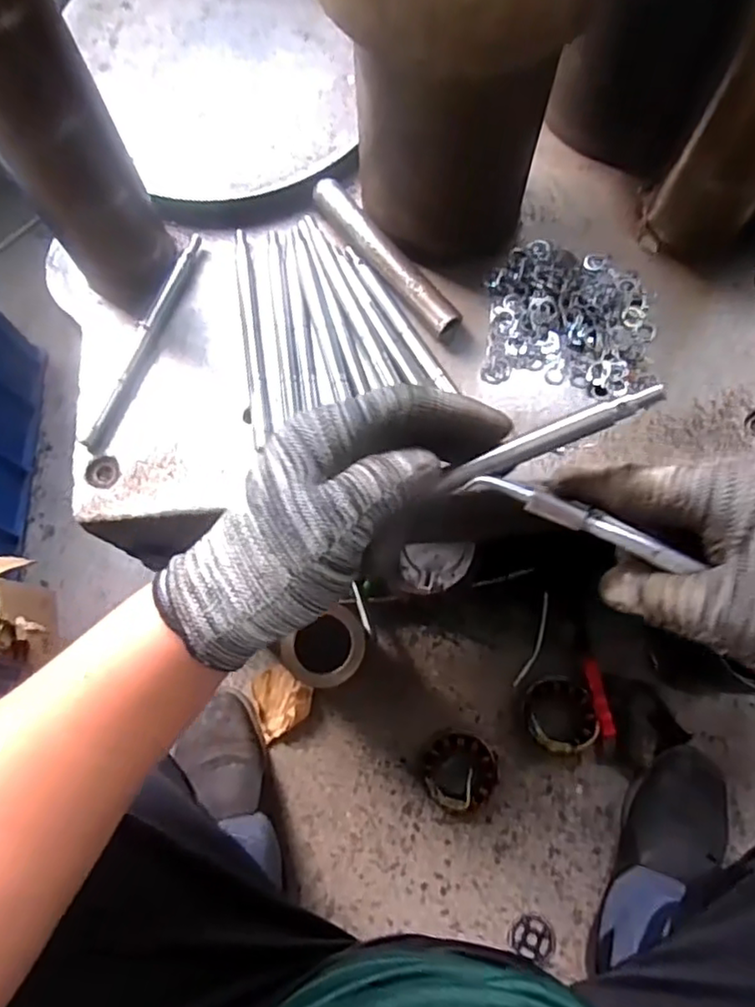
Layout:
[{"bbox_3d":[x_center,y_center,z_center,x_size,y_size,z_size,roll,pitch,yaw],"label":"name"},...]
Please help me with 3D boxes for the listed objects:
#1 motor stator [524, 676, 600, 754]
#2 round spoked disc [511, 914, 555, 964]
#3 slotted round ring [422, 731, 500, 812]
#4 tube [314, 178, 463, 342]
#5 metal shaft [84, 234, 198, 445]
[{"bbox_3d":[0.213,0.247,0.756,0.079,0.040,0.085,0,73,1],"label":"motor stator"},{"bbox_3d":[0.170,0.475,0.706,0.047,0.004,0.043,0,73,1],"label":"round spoked disc"},{"bbox_3d":[0.094,0.308,0.742,0.082,0.037,0.080,0,73,1],"label":"slotted round ring"},{"bbox_3d":[0.005,-0.167,0.438,0.022,0.018,0.140,-37,76,-10],"label":"tube"},{"bbox_3d":[-0.156,-0.113,0.431,0.009,0.010,0.163,20,74,7],"label":"metal shaft"}]

